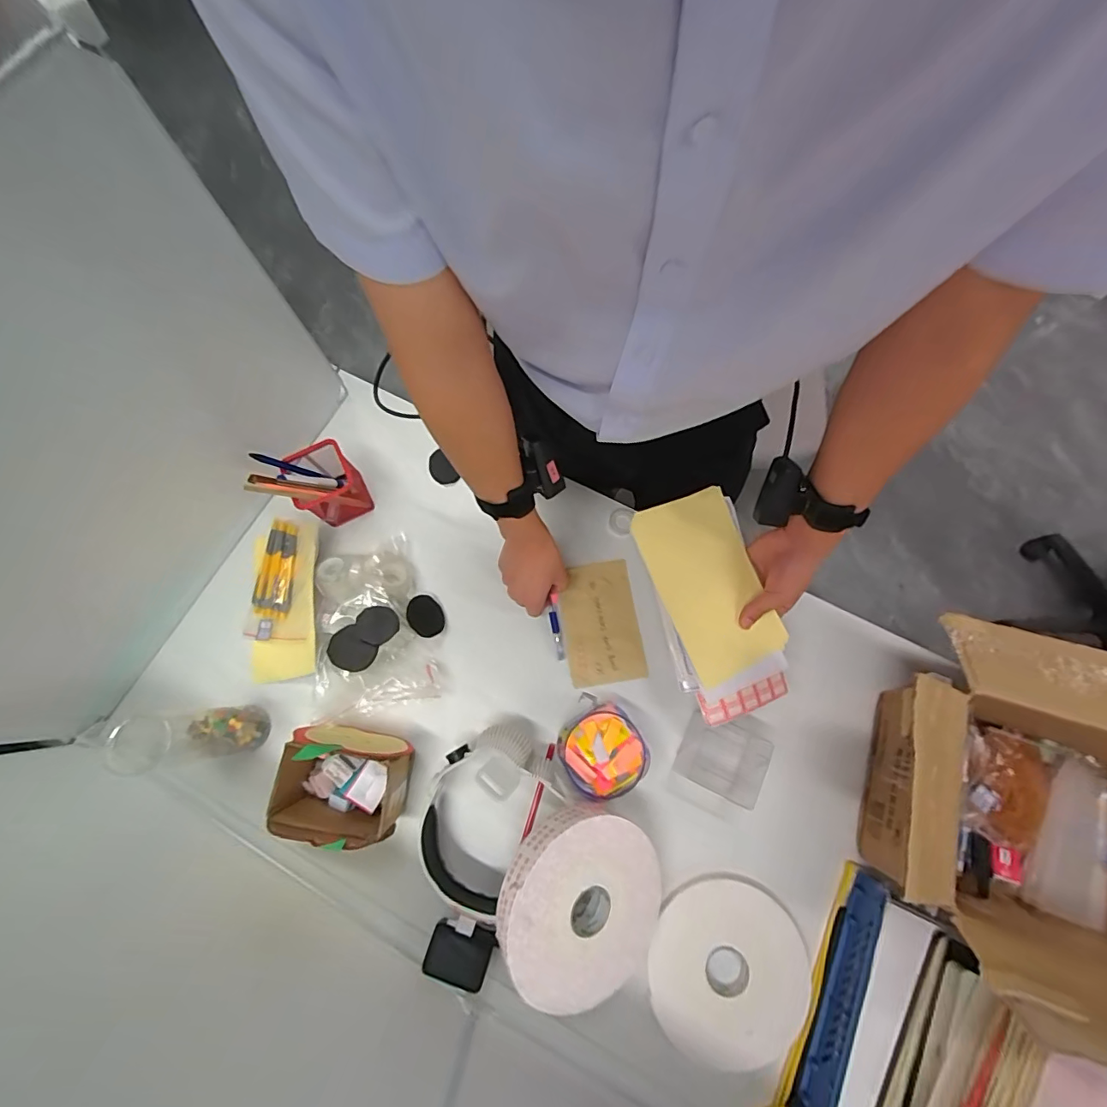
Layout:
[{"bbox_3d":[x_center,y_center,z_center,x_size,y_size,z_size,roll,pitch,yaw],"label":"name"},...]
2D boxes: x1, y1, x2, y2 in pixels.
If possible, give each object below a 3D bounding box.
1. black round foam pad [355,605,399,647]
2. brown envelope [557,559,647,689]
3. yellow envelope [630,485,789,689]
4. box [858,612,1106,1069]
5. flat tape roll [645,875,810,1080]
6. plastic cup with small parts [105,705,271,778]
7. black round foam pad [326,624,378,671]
[{"bbox_3d":[-0.221,0.090,0.608,0.051,0.004,0.048,0,75,0],"label":"black round foam pad"},{"bbox_3d":[0.062,0.094,0.664,0.099,0.007,0.161,-10,72,4],"label":"brown envelope"},{"bbox_3d":[0.181,0.033,0.575,0.120,0.010,0.210,-21,80,-8],"label":"yellow envelope"},{"bbox_3d":[0.502,0.246,0.475,0.371,0.237,0.335,16,76,5],"label":"box"},{"bbox_3d":[0.195,0.473,0.548,0.171,0.015,0.175,0,75,0],"label":"flat tape roll"},{"bbox_3d":[-0.394,0.200,0.533,0.058,0.177,0.051,-1,75,0],"label":"plastic cup with small parts"},{"bbox_3d":[-0.251,0.121,0.602,0.057,0.009,0.049,40,78,10],"label":"black round foam pad"}]

